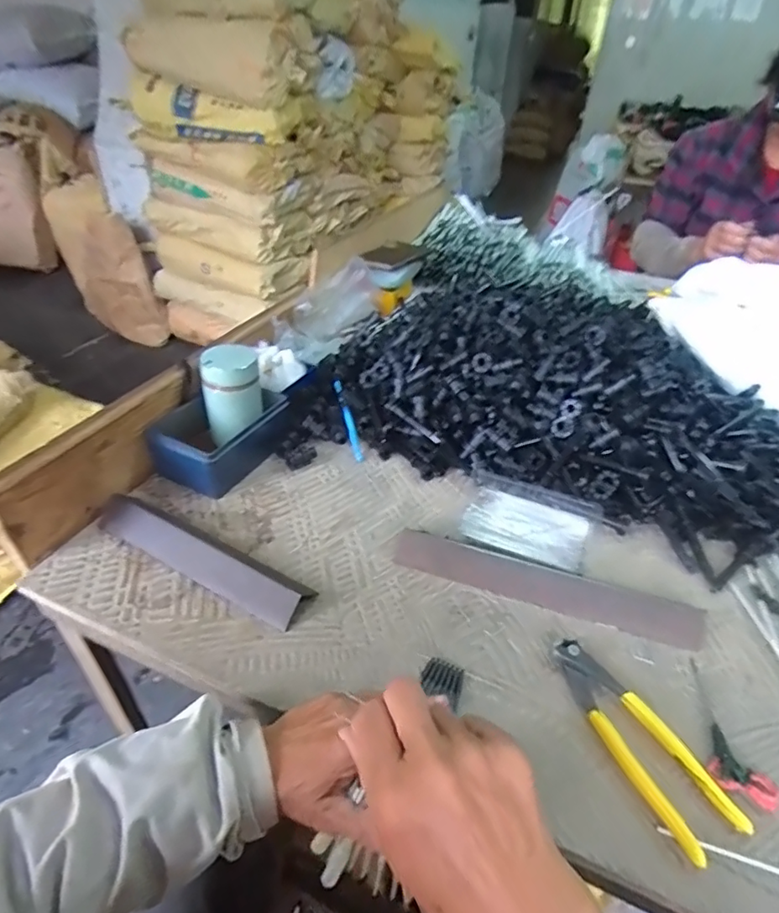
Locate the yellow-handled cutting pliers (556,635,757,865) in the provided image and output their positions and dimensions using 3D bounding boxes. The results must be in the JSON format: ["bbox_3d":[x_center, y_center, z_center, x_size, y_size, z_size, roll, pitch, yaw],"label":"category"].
[{"bbox_3d":[0.187,0.208,0.405,0.054,0.013,0.158,-13,41,-19],"label":"yellow-handled cutting pliers"}]

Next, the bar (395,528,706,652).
[{"bbox_3d":[0.144,0.121,0.511,0.280,0.011,0.043,14,40,14],"label":"bar"}]

